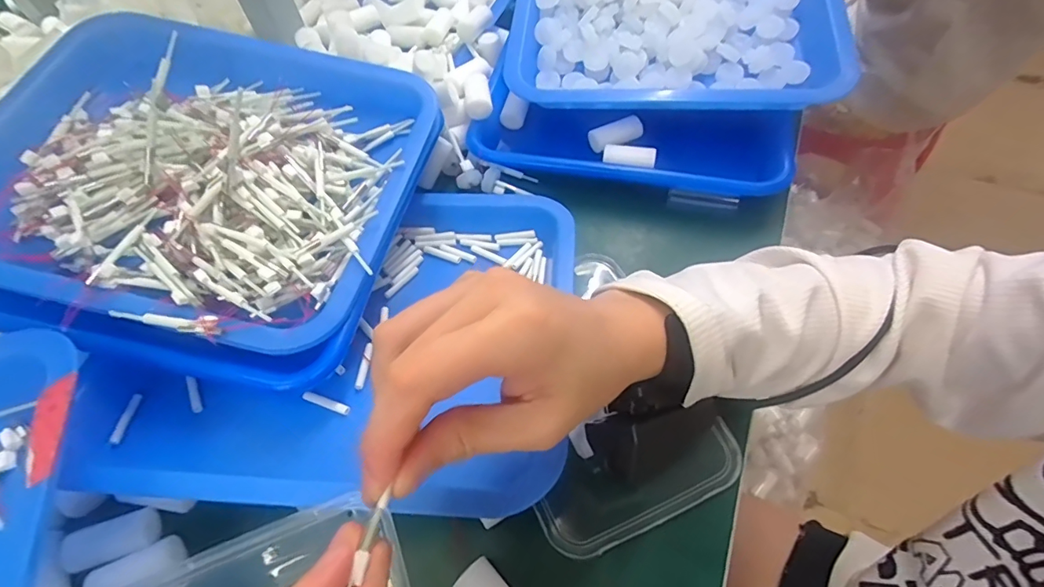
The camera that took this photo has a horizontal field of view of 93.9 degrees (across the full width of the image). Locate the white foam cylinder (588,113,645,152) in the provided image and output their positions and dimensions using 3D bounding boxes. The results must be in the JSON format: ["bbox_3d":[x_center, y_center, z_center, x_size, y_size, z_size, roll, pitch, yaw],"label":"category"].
[{"bbox_3d":[0.076,-0.130,0.397,0.043,0.016,0.020,-16,58,9],"label":"white foam cylinder"}]

